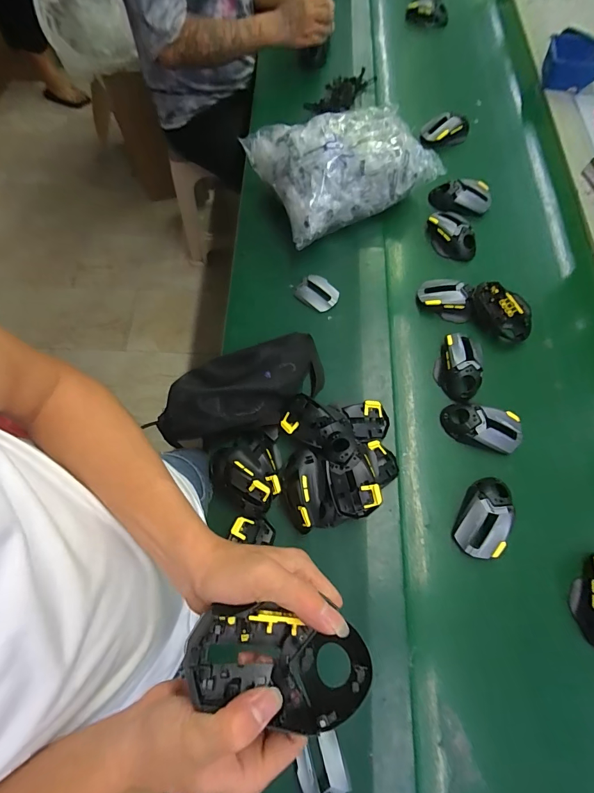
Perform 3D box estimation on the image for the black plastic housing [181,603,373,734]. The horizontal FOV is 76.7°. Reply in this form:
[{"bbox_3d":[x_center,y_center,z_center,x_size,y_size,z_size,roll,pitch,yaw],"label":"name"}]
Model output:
[{"bbox_3d":[-0.013,0.180,0.255,0.117,0.036,0.060,14,70,1],"label":"black plastic housing"}]

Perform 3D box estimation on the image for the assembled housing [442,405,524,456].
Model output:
[{"bbox_3d":[0.289,0.049,0.586,0.115,0.033,0.061,14,69,7],"label":"assembled housing"}]

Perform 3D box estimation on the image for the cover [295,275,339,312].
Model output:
[{"bbox_3d":[0.038,-0.192,0.694,0.076,0.014,0.056,34,72,14],"label":"cover"}]

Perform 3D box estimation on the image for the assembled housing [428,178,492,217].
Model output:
[{"bbox_3d":[0.329,-0.399,0.752,0.116,0.033,0.061,8,69,6],"label":"assembled housing"}]

